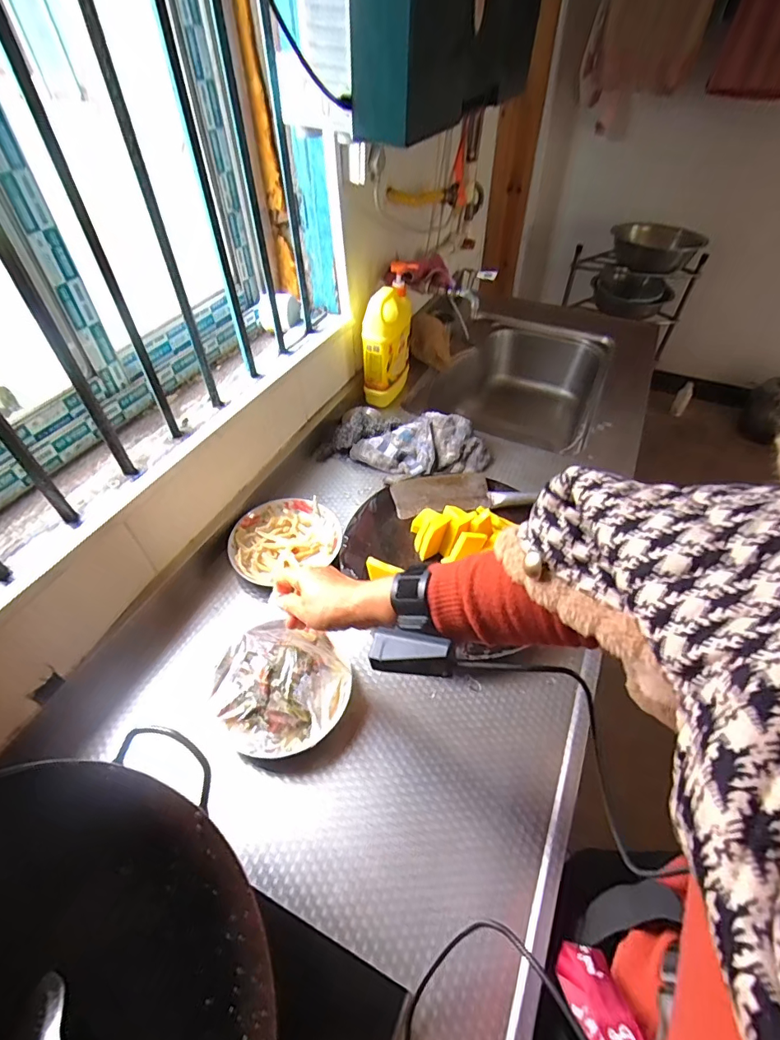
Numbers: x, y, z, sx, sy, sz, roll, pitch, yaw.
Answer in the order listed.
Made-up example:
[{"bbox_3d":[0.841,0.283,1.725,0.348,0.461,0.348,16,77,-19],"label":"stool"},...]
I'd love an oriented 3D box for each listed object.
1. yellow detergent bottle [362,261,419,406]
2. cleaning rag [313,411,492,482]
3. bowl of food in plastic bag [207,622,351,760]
[{"bbox_3d":[-0.003,-0.375,0.951,0.079,0.245,0.145,11,45,6],"label":"yellow detergent bottle"},{"bbox_3d":[0.030,-0.151,0.887,0.321,0.069,0.169,15,45,9],"label":"cleaning rag"},{"bbox_3d":[-0.134,0.203,0.565,0.165,0.057,0.155,14,45,9],"label":"bowl of food in plastic bag"}]

